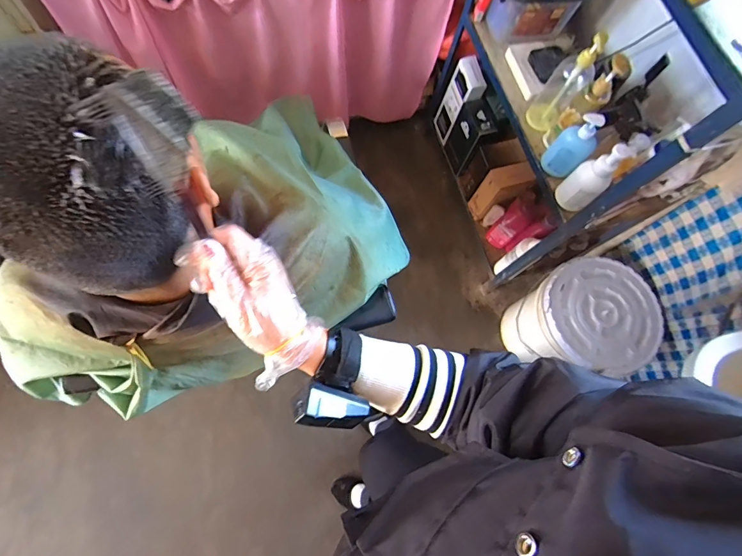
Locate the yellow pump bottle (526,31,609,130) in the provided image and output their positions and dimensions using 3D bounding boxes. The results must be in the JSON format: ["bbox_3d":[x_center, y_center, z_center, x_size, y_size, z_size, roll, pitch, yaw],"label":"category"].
[{"bbox_3d":[0.491,-0.493,0.985,0.092,0.253,0.112,37,73,7],"label":"yellow pump bottle"}]

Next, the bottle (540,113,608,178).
[{"bbox_3d":[0.491,-0.321,0.957,0.095,0.181,0.060,44,75,9],"label":"bottle"}]

